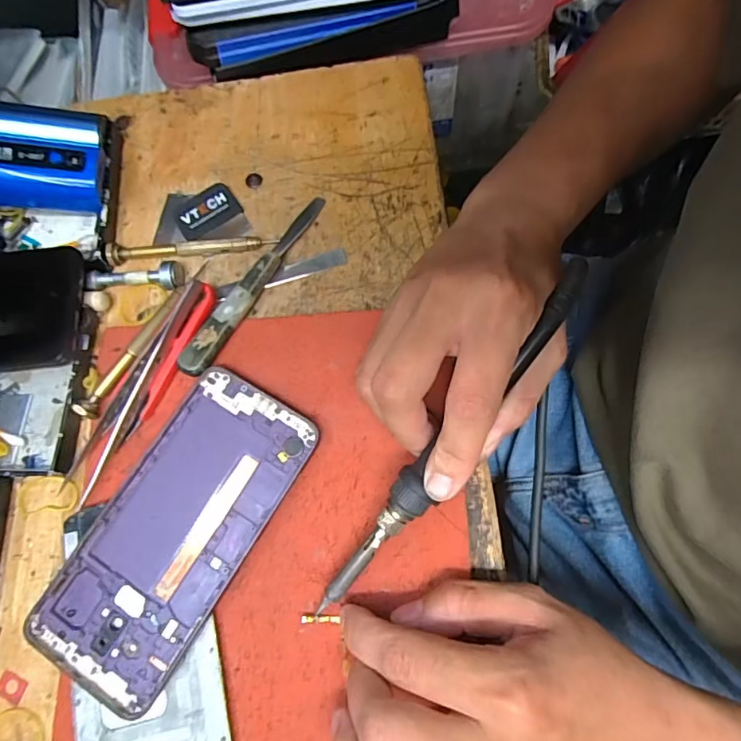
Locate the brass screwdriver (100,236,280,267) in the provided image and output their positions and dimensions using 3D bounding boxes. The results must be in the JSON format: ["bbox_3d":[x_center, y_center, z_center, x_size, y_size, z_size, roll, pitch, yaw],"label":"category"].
[{"bbox_3d":[-0.110,-0.076,0.307,0.101,0.005,0.012,-8,74,1],"label":"brass screwdriver"}]

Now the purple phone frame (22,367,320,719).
[{"bbox_3d":[-0.096,0.078,0.252,0.072,0.009,0.158,29,78,11],"label":"purple phone frame"}]

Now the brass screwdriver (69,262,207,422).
[{"bbox_3d":[-0.126,-0.021,0.289,0.013,0.013,0.112,30,78,11],"label":"brass screwdriver"}]

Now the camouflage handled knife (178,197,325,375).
[{"bbox_3d":[-0.068,-0.054,0.296,0.016,0.008,0.132,28,78,11],"label":"camouflage handled knife"}]

